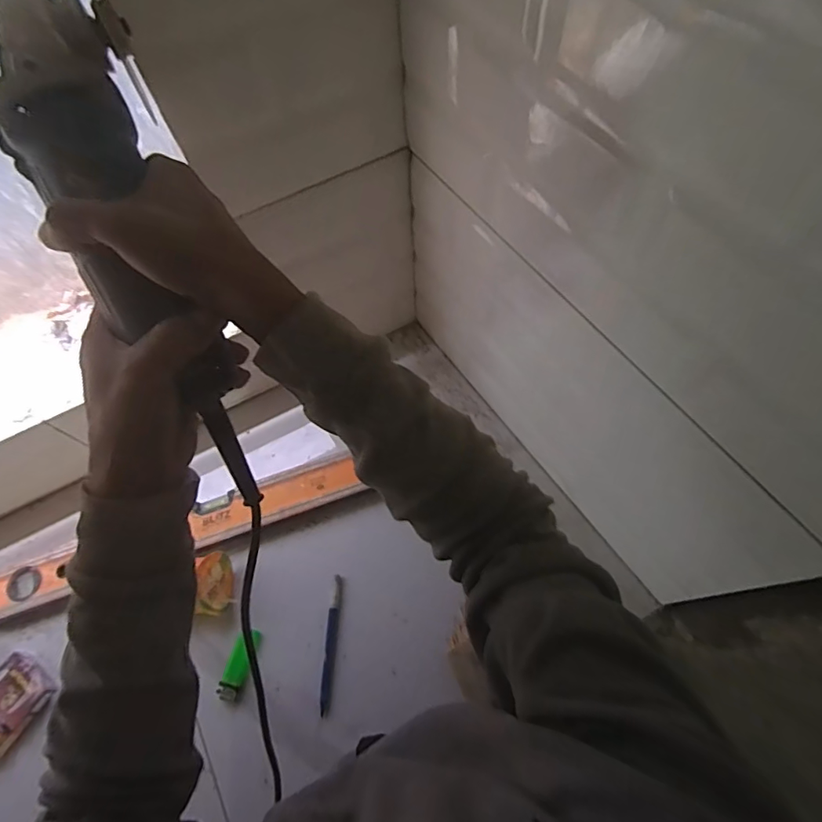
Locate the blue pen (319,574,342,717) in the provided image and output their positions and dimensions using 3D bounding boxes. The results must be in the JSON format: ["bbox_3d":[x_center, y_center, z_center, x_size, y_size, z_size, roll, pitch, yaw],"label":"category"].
[{"bbox_3d":[-0.094,0.272,0.601,0.011,0.008,0.147,3,66,4],"label":"blue pen"}]

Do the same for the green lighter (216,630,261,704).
[{"bbox_3d":[-0.200,0.295,0.596,0.028,0.012,0.077,14,68,9],"label":"green lighter"}]

